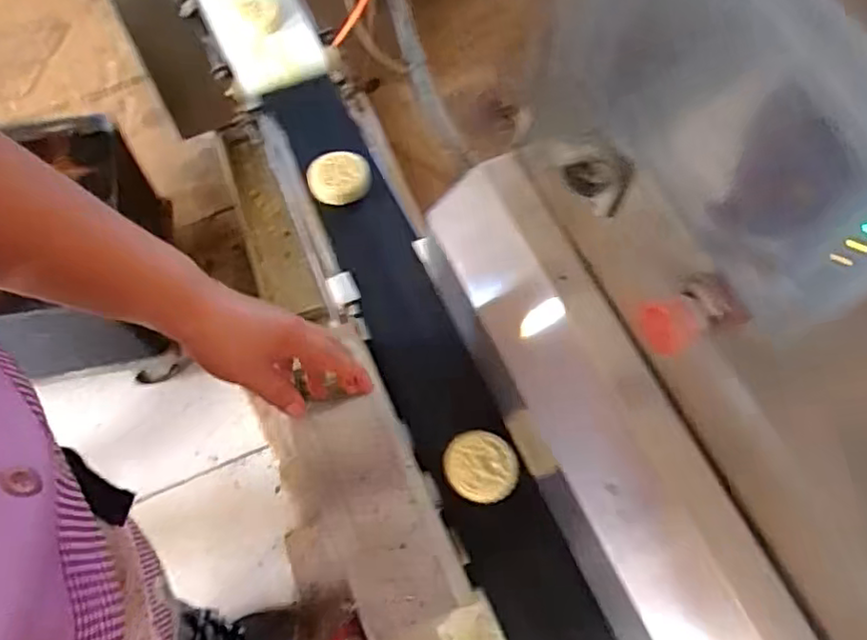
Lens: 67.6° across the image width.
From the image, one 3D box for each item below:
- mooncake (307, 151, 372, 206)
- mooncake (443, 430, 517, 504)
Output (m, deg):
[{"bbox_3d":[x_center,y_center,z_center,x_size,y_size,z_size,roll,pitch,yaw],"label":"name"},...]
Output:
[{"bbox_3d":[-0.120,-0.182,0.827,0.078,0.022,0.067,-1,66,-2],"label":"mooncake"},{"bbox_3d":[0.050,0.154,0.676,0.074,0.018,0.071,-7,66,-5],"label":"mooncake"}]

